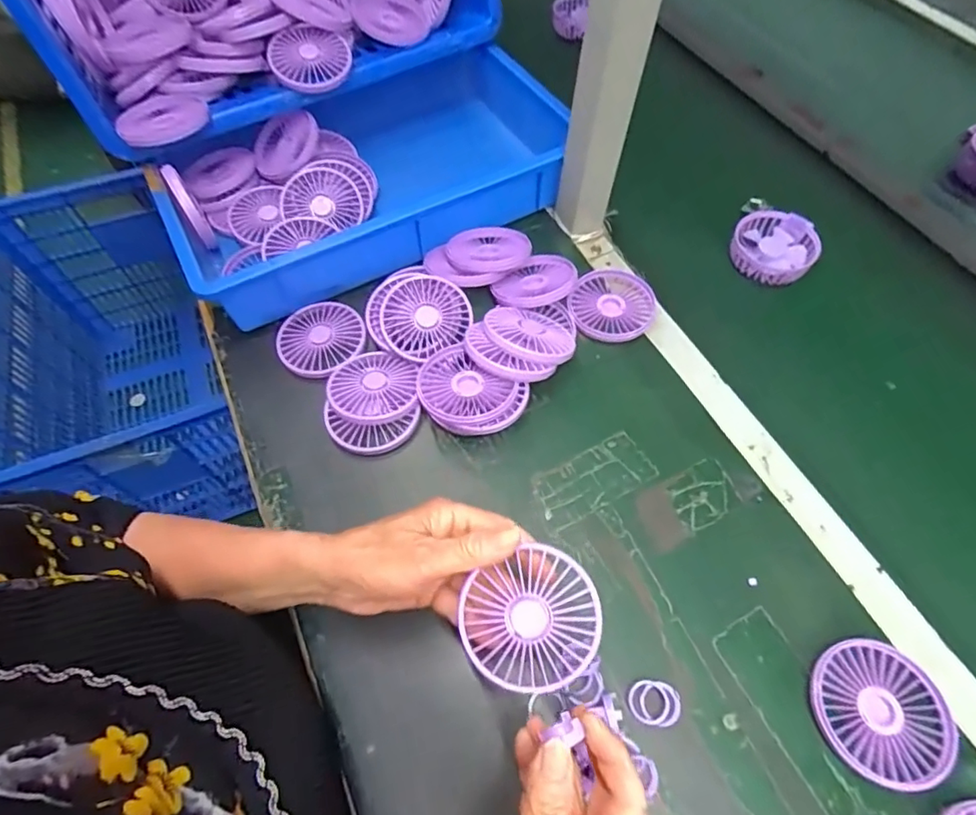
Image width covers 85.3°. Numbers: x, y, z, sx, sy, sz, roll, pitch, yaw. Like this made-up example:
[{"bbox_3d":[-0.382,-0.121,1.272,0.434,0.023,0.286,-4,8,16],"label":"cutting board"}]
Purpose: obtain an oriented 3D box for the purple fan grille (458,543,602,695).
[{"bbox_3d":[0.026,0.132,0.327,0.085,0.007,0.077,-30,78,2],"label":"purple fan grille"}]

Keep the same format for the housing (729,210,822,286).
[{"bbox_3d":[0.325,-0.183,0.601,0.084,0.029,0.087,0,61,0],"label":"housing"}]

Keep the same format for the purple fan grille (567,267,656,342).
[{"bbox_3d":[0.130,-0.107,0.550,0.082,0.015,0.092,26,64,13],"label":"purple fan grille"}]

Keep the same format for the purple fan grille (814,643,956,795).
[{"bbox_3d":[0.274,0.213,0.371,0.086,0.014,0.087,0,61,0],"label":"purple fan grille"}]

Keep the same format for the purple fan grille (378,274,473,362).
[{"bbox_3d":[-0.060,-0.088,0.506,0.079,0.019,0.082,0,61,0],"label":"purple fan grille"}]

